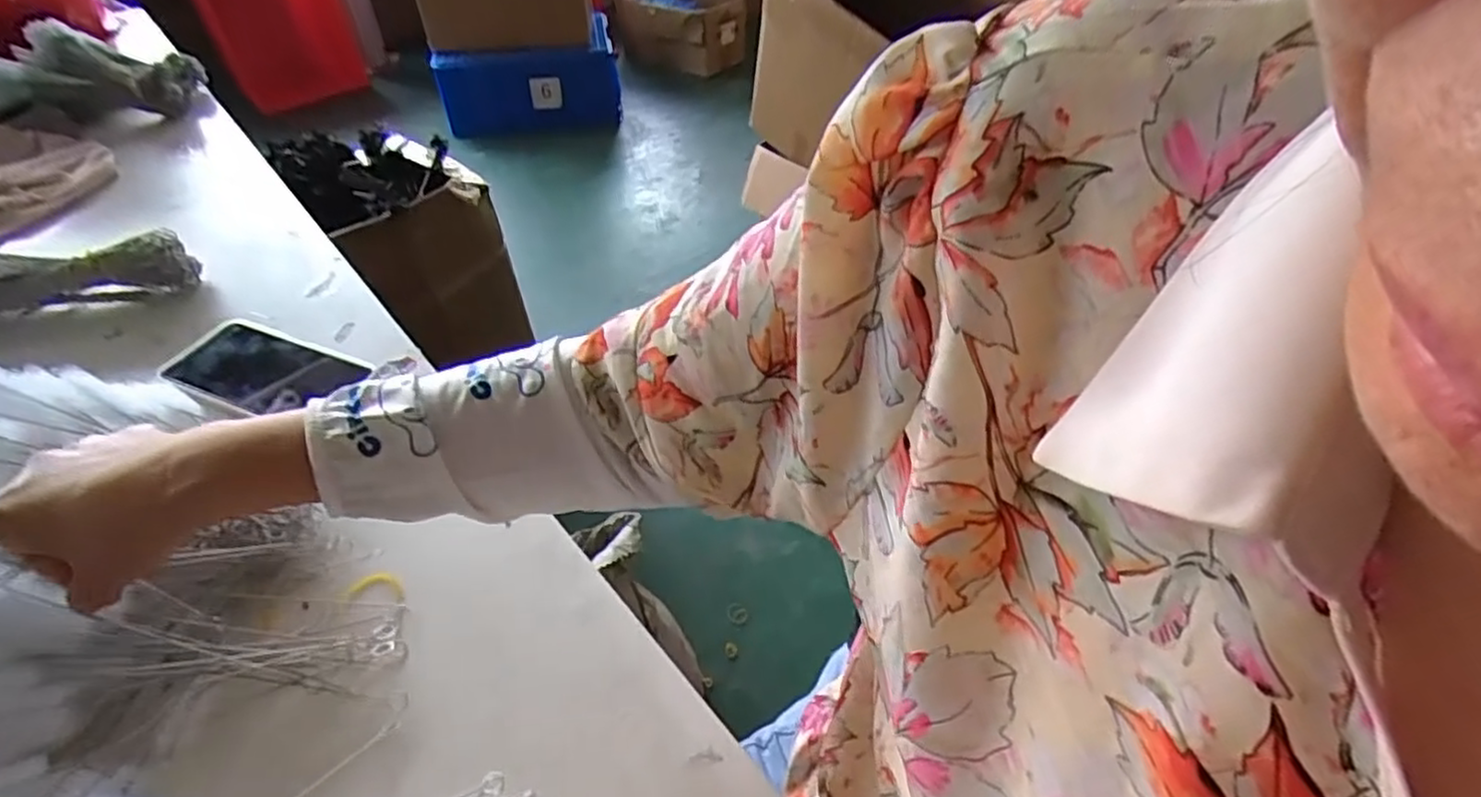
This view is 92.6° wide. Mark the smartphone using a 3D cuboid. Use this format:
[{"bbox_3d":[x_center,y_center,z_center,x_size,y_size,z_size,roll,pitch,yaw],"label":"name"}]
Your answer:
[{"bbox_3d":[-0.383,-0.021,0.564,0.143,0.012,0.078,17,49,16],"label":"smartphone"}]

